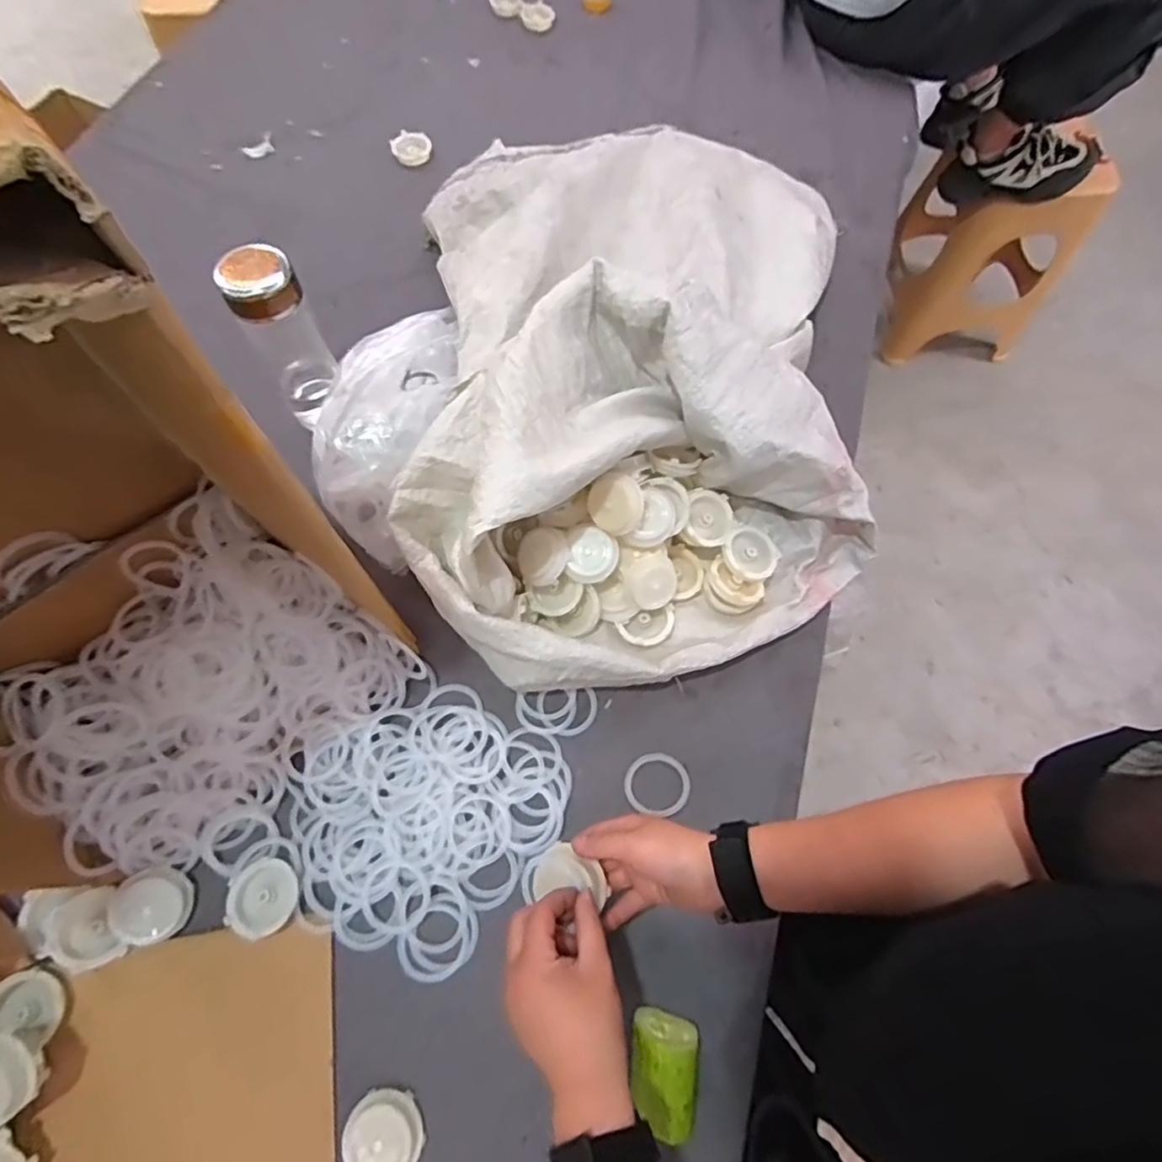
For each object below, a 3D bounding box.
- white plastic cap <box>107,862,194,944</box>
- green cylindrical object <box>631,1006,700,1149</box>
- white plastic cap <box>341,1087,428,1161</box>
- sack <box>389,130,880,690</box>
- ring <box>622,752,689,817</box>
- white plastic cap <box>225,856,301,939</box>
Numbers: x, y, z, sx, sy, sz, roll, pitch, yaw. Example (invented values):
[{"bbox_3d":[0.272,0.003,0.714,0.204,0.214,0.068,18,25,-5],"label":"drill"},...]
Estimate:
[{"bbox_3d":[-0.354,0.266,0.509,0.059,0.022,0.055,1,66,-2],"label":"white plastic cap"},{"bbox_3d":[0.063,0.370,0.469,0.049,0.045,0.073,6,66,1],"label":"green cylindrical object"},{"bbox_3d":[-0.145,0.410,0.457,0.053,0.022,0.055,1,66,-2],"label":"white plastic cap"},{"bbox_3d":[0.052,-0.244,0.659,0.484,0.192,0.680,-2,66,-3],"label":"sack"},{"bbox_3d":[0.070,0.186,0.572,0.060,0.010,0.056,-1,61,2],"label":"ring"},{"bbox_3d":[-0.266,0.264,0.519,0.055,0.011,0.058,1,66,-2],"label":"white plastic cap"}]

